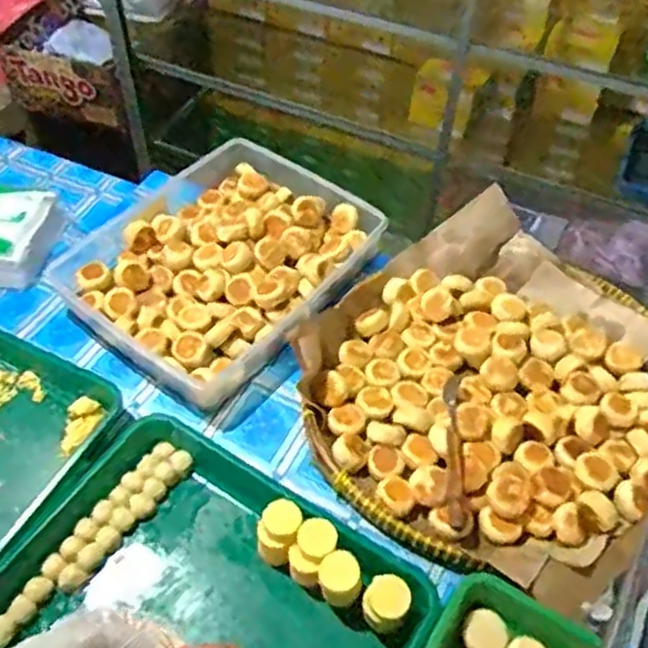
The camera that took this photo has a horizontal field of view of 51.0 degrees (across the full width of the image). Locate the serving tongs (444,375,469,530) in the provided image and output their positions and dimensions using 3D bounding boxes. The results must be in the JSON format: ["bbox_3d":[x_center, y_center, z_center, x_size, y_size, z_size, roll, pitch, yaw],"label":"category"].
[{"bbox_3d":[0.138,0.129,0.708,0.022,0.023,0.175,5,51,3],"label":"serving tongs"}]

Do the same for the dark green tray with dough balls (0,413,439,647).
[{"bbox_3d":[-0.108,0.264,0.615,0.359,0.062,0.284,27,55,20],"label":"dark green tray with dough balls"}]

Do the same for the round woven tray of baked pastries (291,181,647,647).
[{"bbox_3d":[0.201,0.062,0.770,0.428,0.081,0.428,31,56,22],"label":"round woven tray of baked pastries"}]

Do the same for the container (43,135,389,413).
[{"bbox_3d":[-0.124,-0.090,0.893,0.289,0.057,0.375,33,57,23],"label":"container"}]

